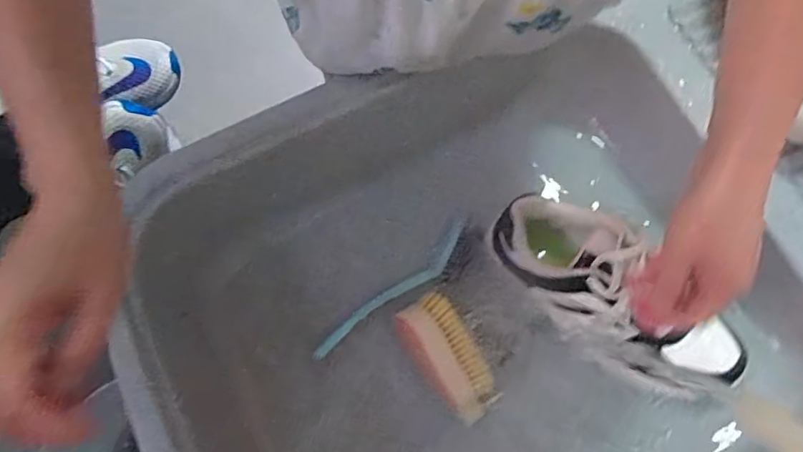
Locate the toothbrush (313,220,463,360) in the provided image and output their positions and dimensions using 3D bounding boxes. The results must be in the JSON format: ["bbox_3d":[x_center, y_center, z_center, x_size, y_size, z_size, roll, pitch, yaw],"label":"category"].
[{"bbox_3d":[-0.005,0.075,0.602,0.219,0.016,0.032,-42,74,-14],"label":"toothbrush"}]

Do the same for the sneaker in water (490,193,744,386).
[{"bbox_3d":[0.212,0.065,0.538,0.261,0.086,0.084,38,74,12],"label":"sneaker in water"}]

